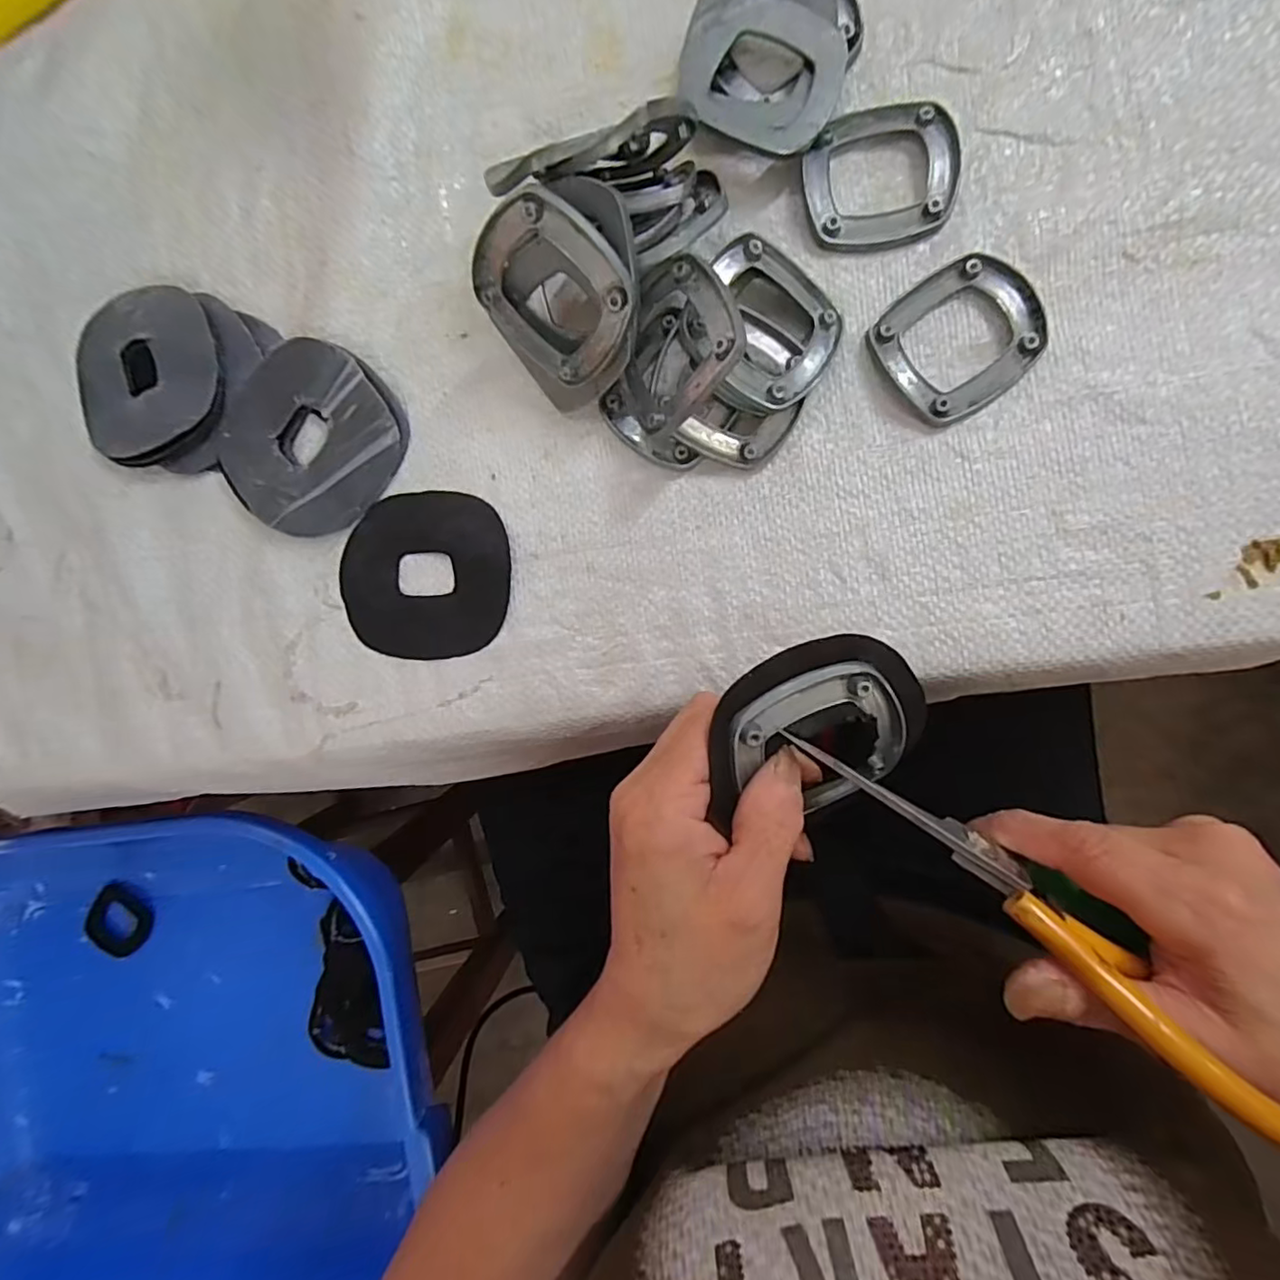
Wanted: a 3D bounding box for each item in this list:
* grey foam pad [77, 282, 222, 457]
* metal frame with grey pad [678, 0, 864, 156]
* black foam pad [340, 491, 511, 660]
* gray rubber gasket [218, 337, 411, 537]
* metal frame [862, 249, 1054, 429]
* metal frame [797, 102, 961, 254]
[{"bbox_3d":[-0.241,-0.130,0.291,0.076,0.012,0.076,-11,89,8],"label":"grey foam pad"},{"bbox_3d":[0.051,-0.241,0.249,0.069,0.022,0.083,20,93,7],"label":"metal frame with grey pad"},{"bbox_3d":[-0.100,-0.030,0.277,0.080,0.005,0.076,3,91,8],"label":"black foam pad"},{"bbox_3d":[-0.157,-0.095,0.281,0.082,0.012,0.083,0,91,8],"label":"gray rubber gasket"},{"bbox_3d":[0.129,-0.123,0.244,0.060,0.009,0.058,-34,86,7],"label":"metal frame"},{"bbox_3d":[0.099,-0.193,0.249,0.060,0.008,0.057,-13,89,8],"label":"metal frame"}]

